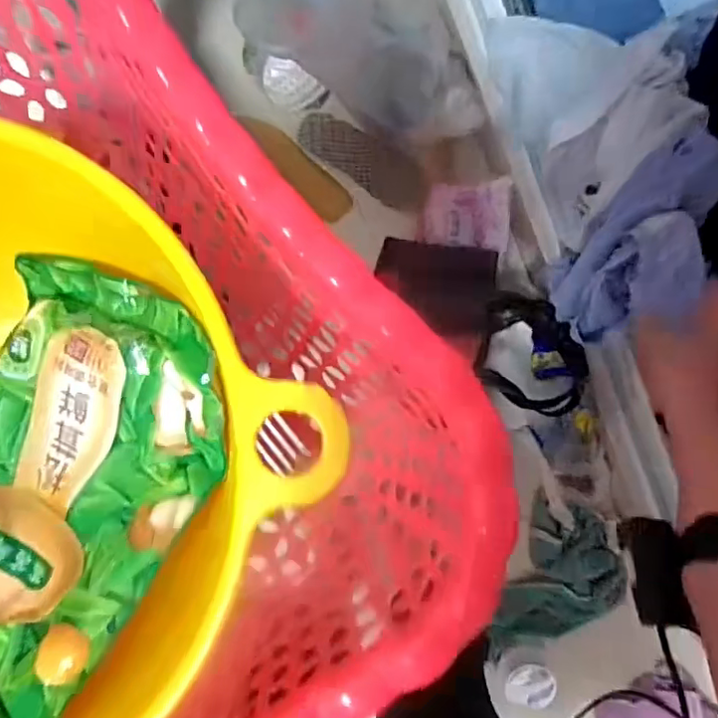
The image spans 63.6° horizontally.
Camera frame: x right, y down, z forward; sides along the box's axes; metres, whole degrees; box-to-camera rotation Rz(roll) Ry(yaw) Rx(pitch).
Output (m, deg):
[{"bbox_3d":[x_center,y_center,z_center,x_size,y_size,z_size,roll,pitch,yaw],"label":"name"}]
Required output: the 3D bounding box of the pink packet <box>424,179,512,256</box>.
[{"bbox_3d":[0.155,-0.212,0.846,0.140,0.017,0.099,22,123,42],"label":"pink packet"}]

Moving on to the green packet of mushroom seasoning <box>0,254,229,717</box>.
[{"bbox_3d":[-0.114,0.042,0.214,0.118,0.019,0.153,19,84,23],"label":"green packet of mushroom seasoning"}]

